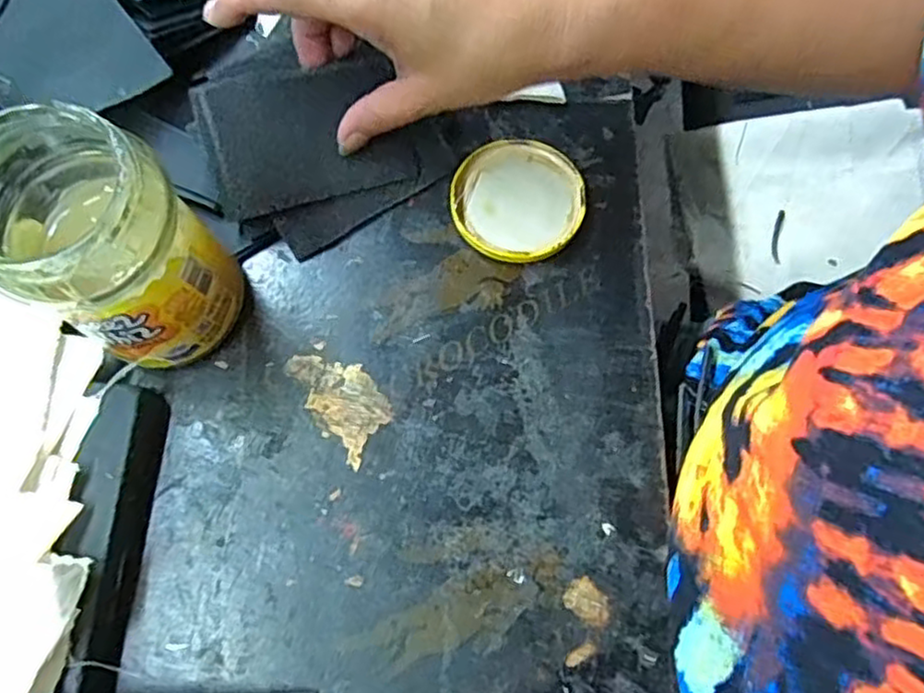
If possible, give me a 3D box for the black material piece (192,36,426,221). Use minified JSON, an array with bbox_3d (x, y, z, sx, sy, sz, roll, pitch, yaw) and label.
[{"bbox_3d":[-0.078,-0.114,0.371,0.112,0.008,0.072,-15,105,-12],"label":"black material piece"}]

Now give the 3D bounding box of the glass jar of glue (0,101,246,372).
[{"bbox_3d":[-0.150,-0.042,0.306,0.071,0.140,0.072,0,73,0],"label":"glass jar of glue"}]

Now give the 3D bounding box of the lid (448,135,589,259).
[{"bbox_3d":[0.031,-0.081,0.387,0.071,0.010,0.071,0,73,0],"label":"lid"}]

